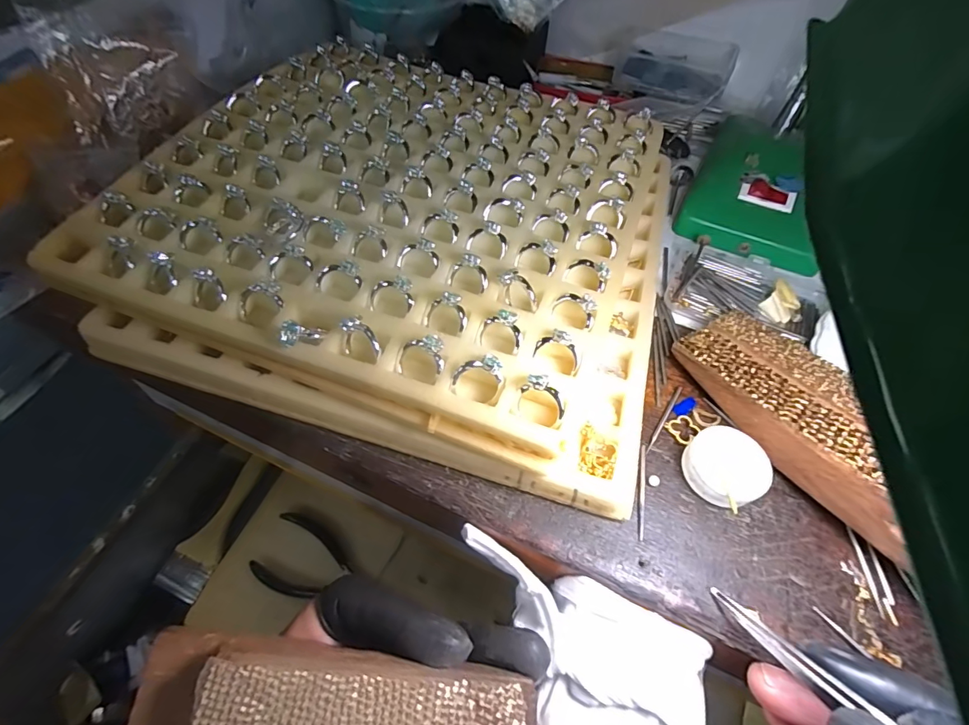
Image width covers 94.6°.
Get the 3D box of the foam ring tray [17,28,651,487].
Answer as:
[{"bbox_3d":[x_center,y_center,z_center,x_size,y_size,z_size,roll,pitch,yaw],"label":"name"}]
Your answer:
[{"bbox_3d":[-0.043,-0.093,0.255,0.271,0.032,0.252,19,57,8],"label":"foam ring tray"}]

